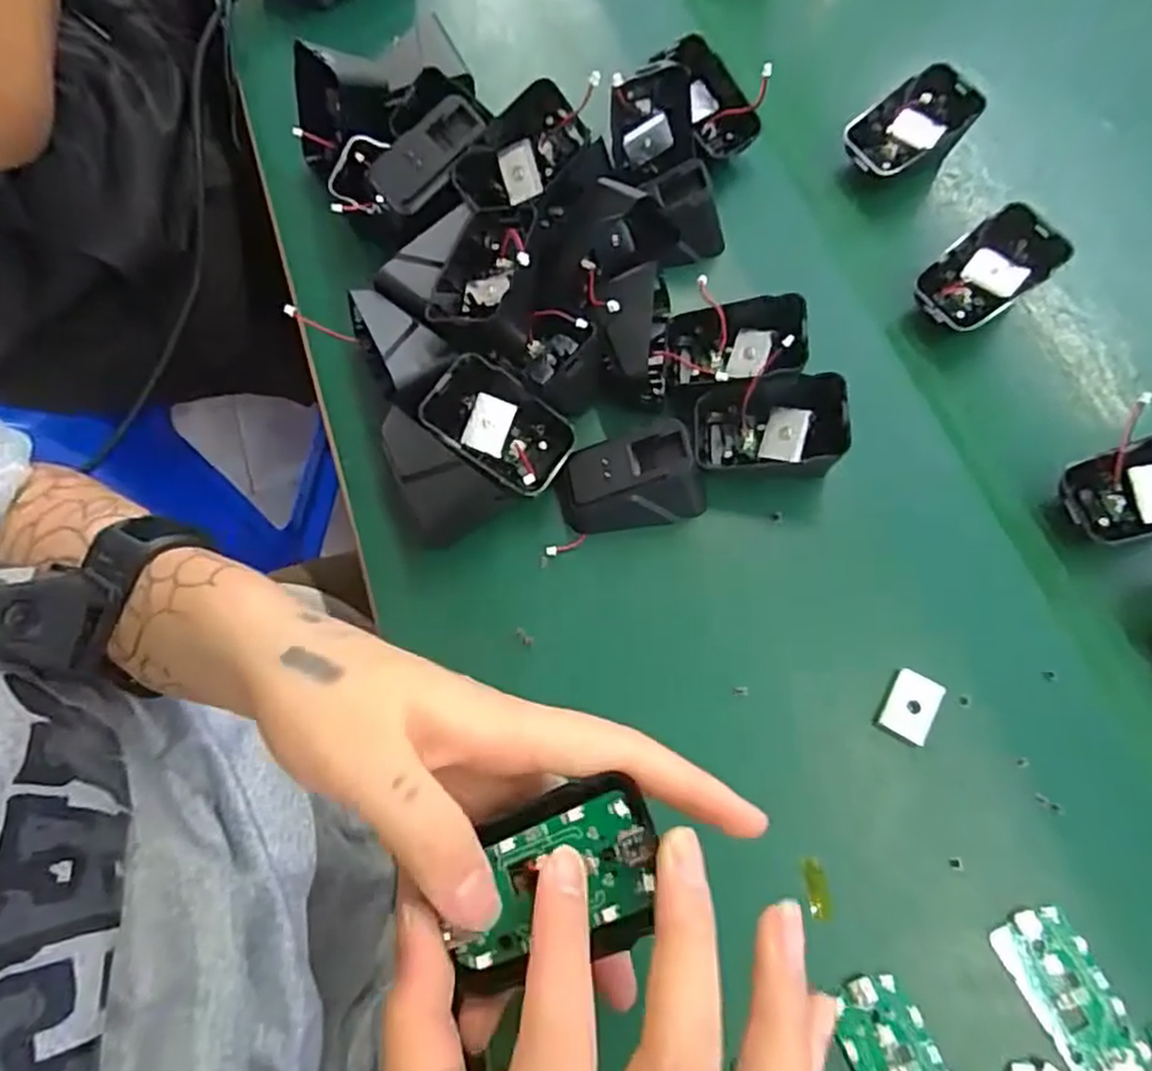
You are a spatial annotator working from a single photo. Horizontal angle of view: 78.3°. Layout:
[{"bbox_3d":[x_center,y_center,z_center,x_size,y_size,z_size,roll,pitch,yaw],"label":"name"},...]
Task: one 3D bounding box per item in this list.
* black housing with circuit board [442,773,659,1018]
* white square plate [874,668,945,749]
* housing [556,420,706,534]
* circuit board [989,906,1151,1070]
[{"bbox_3d":[-0.007,0.100,0.203,0.064,0.007,0.043,-18,69,-6],"label":"black housing with circuit board"},{"bbox_3d":[0.146,0.075,0.310,0.022,0.009,0.029,27,72,10],"label":"white square plate"},{"bbox_3d":[0.026,-0.026,0.337,0.068,0.038,0.035,-6,70,-1],"label":"housing"},{"bbox_3d":[0.190,0.179,0.269,0.031,0.004,0.065,-24,71,-7],"label":"circuit board"}]

